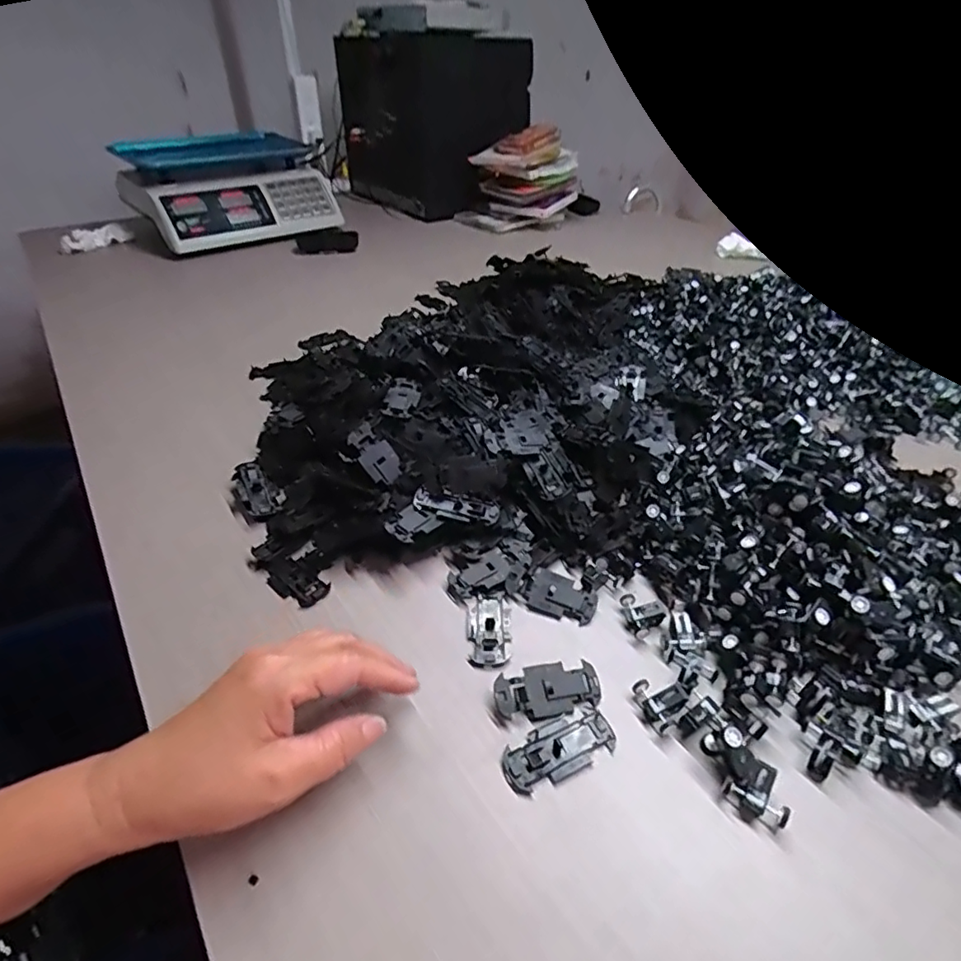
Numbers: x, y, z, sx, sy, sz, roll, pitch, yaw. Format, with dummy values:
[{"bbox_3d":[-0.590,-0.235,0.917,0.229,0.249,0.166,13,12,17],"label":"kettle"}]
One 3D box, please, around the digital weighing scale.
[{"bbox_3d":[-0.496,-0.588,1.137,0.369,0.163,0.369,-25,45,-29],"label":"digital weighing scale"}]

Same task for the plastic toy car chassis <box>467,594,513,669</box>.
[{"bbox_3d":[0.006,0.101,0.386,0.029,0.006,0.057,1,39,0],"label":"plastic toy car chassis"}]

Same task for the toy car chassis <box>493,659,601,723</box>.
[{"bbox_3d":[0.042,0.129,0.345,0.065,0.011,0.030,-9,40,-12],"label":"toy car chassis"}]

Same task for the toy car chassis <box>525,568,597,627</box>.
[{"bbox_3d":[0.058,0.084,0.405,0.050,0.004,0.032,17,58,13],"label":"toy car chassis"}]

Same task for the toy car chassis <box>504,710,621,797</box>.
[{"bbox_3d":[0.045,0.152,0.321,0.066,0.004,0.030,-17,42,-20],"label":"toy car chassis"}]

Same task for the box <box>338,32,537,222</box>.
[{"bbox_3d":[-0.100,-0.781,1.238,0.283,0.308,0.308,-27,46,-30],"label":"box"}]

